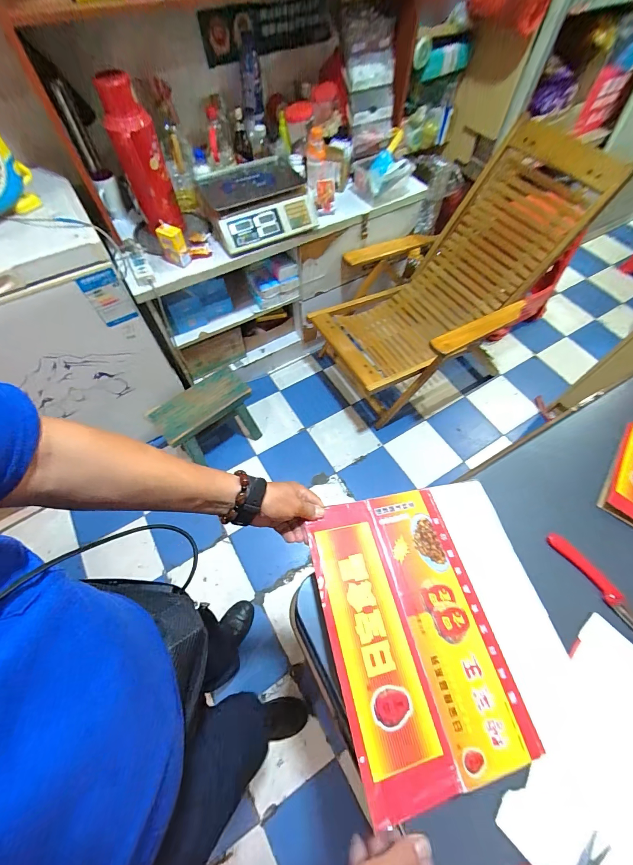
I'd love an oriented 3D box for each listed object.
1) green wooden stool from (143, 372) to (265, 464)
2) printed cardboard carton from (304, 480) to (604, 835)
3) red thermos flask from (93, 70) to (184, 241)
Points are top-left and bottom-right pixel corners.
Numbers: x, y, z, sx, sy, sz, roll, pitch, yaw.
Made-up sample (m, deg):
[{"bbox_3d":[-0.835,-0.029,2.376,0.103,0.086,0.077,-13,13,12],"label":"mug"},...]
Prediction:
[{"bbox_3d":[-0.417,-0.036,1.358,0.250,0.293,0.349,37,67,18],"label":"green wooden stool"},{"bbox_3d":[0.162,0.238,0.448,0.295,0.010,0.325,-8,59,-12],"label":"printed cardboard carton"},{"bbox_3d":[-0.531,-0.822,1.026,0.127,0.380,0.128,-22,64,-12],"label":"red thermos flask"}]

